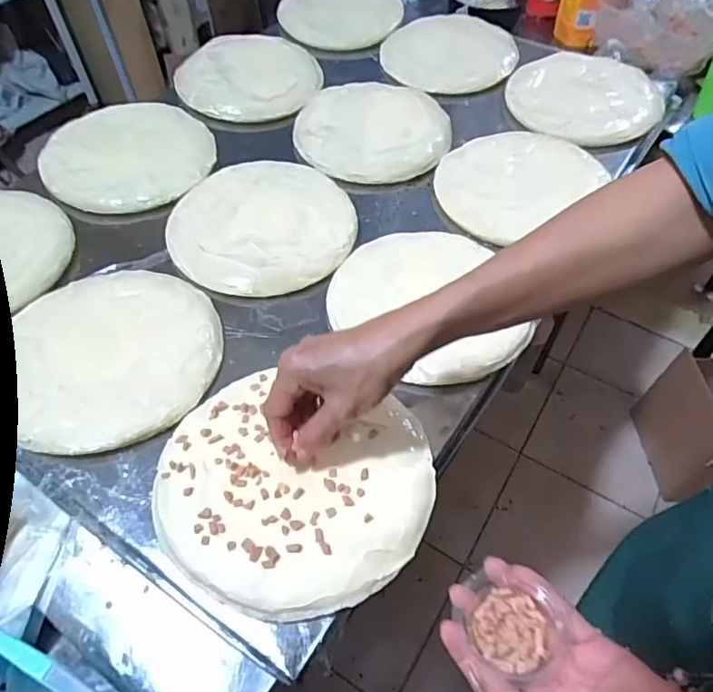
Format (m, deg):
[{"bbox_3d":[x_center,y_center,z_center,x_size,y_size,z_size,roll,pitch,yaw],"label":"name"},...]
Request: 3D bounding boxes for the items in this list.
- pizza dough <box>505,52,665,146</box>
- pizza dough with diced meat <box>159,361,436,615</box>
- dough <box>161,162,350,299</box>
[{"bbox_3d":[0.307,-0.341,0.740,0.195,0.015,0.192,20,56,15],"label":"pizza dough"},{"bbox_3d":[-0.049,0.106,0.417,0.201,0.016,0.179,10,54,8],"label":"pizza dough with diced meat"},{"bbox_3d":[-0.102,-0.140,0.613,0.192,0.015,0.211,0,54,0],"label":"dough"}]

